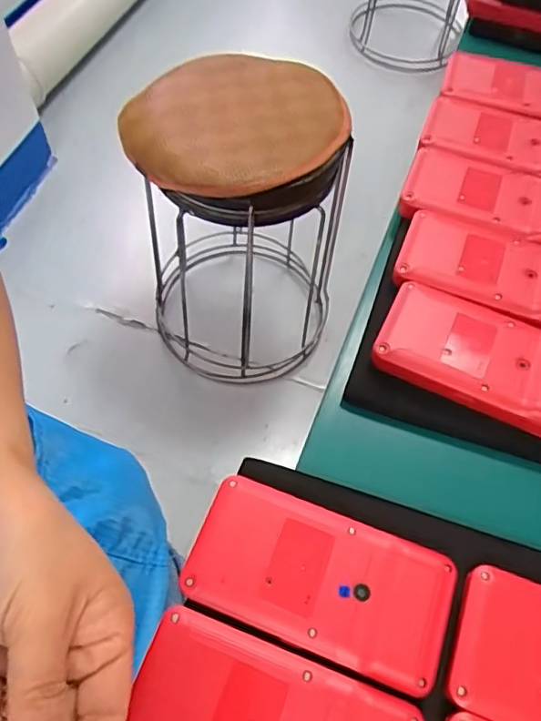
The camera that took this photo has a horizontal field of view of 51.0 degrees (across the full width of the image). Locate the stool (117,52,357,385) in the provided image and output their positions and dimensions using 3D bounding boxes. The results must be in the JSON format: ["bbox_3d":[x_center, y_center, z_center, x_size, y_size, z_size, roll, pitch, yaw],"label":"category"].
[{"bbox_3d":[-0.058,-0.209,1.033,0.329,0.547,0.339,21,62,9],"label":"stool"}]

